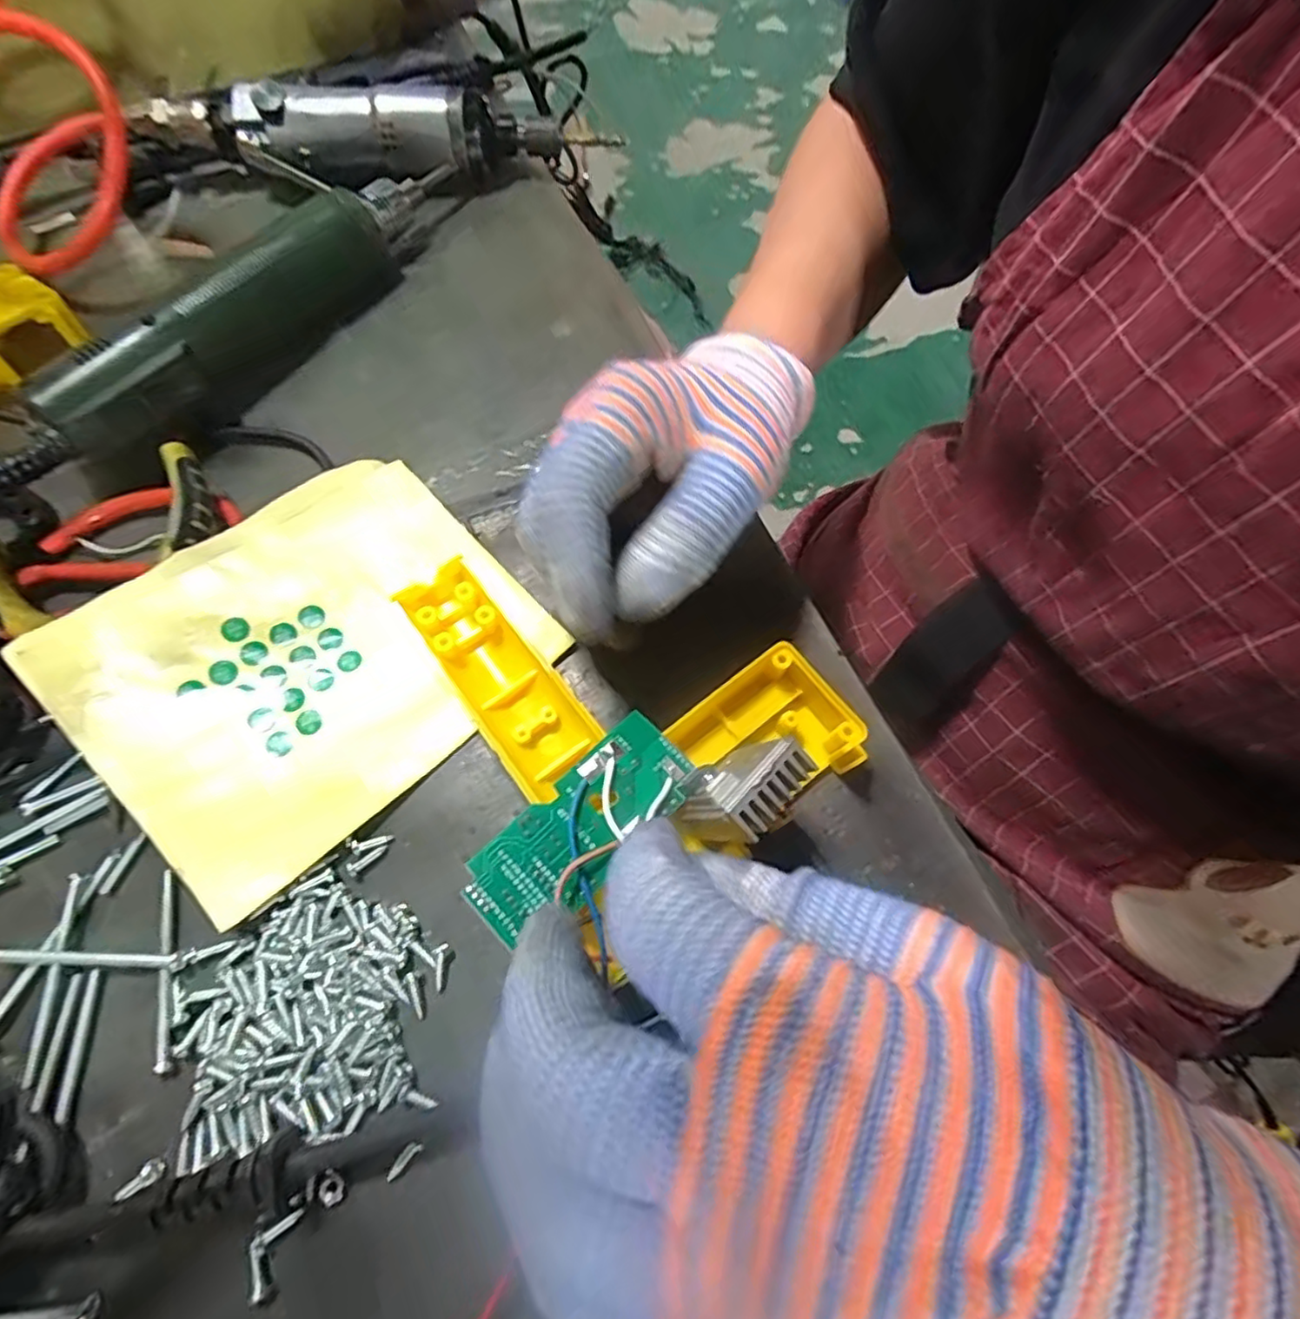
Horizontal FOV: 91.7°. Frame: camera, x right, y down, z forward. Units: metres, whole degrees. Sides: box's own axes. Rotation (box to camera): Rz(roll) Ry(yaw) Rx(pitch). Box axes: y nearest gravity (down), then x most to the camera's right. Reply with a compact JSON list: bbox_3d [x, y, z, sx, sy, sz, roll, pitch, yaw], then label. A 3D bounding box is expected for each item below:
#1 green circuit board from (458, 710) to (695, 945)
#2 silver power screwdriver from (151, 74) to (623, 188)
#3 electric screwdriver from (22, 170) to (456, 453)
[{"bbox_3d":[-0.020,0.050,0.194,0.031,0.008,0.076,42,66,18],"label":"green circuit board"},{"bbox_3d":[-0.164,-0.300,0.364,0.239,0.045,0.046,2,66,2],"label":"silver power screwdriver"},{"bbox_3d":[-0.185,-0.180,0.311,0.034,0.042,0.227,31,70,14],"label":"electric screwdriver"}]

